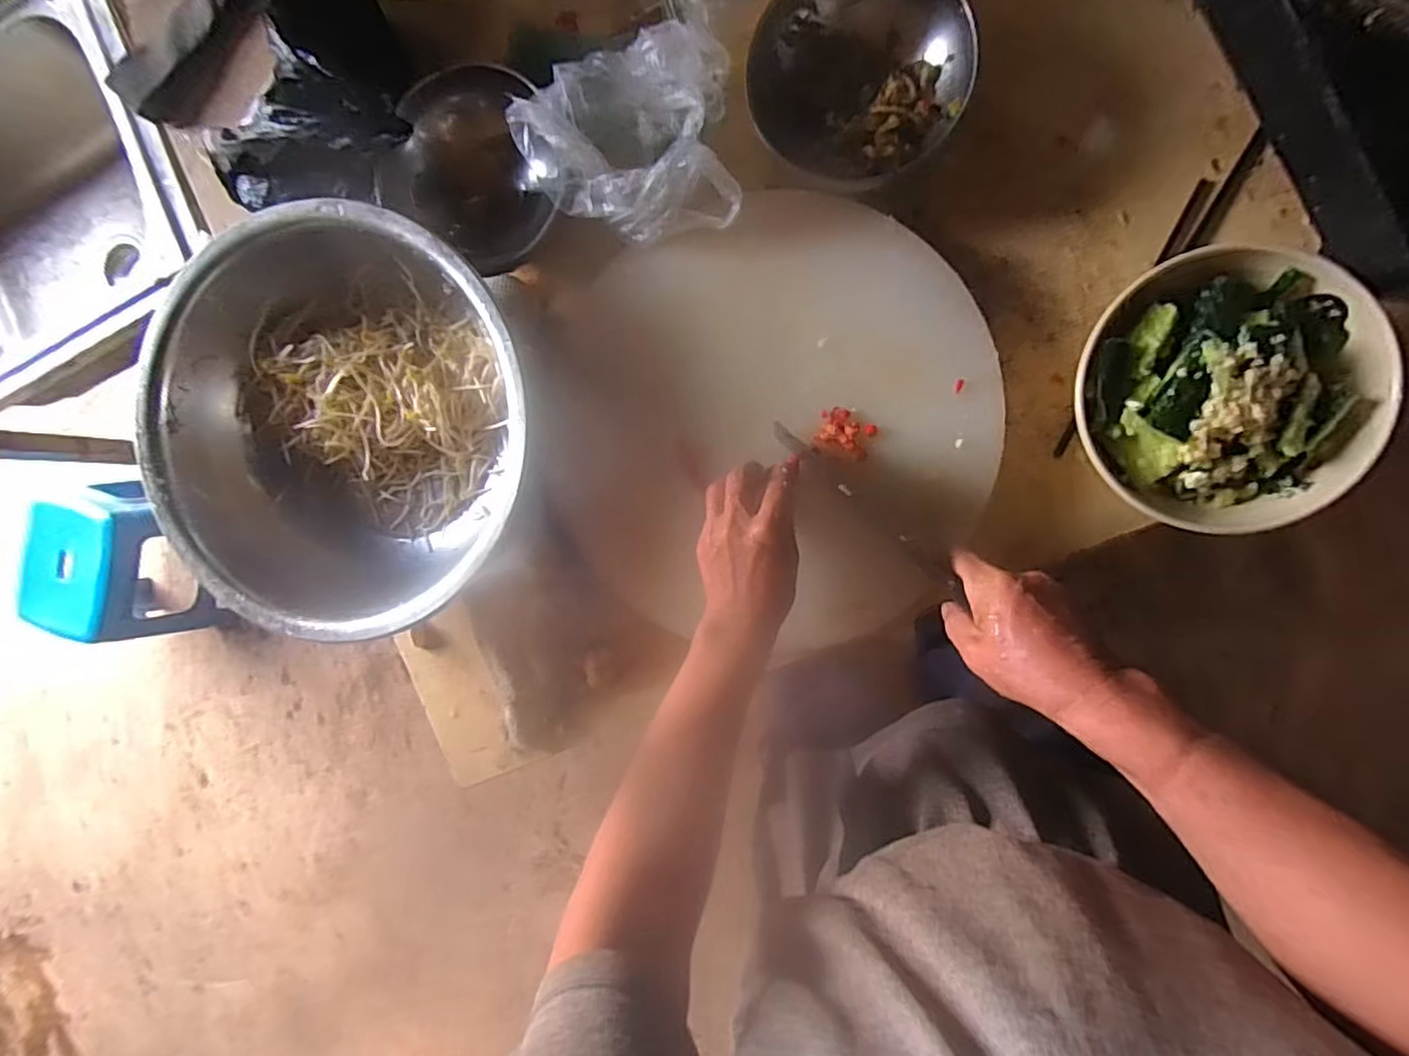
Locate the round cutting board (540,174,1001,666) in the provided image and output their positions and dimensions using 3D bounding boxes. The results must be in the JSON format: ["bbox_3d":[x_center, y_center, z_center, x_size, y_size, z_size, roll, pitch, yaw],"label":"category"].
[{"bbox_3d":[0.051,-0.080,0.541,0.378,0.035,0.375,1,94,9],"label":"round cutting board"}]

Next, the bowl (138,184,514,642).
[{"bbox_3d":[-0.320,-0.091,0.570,0.349,0.108,0.355,14,96,8],"label":"bowl"}]

